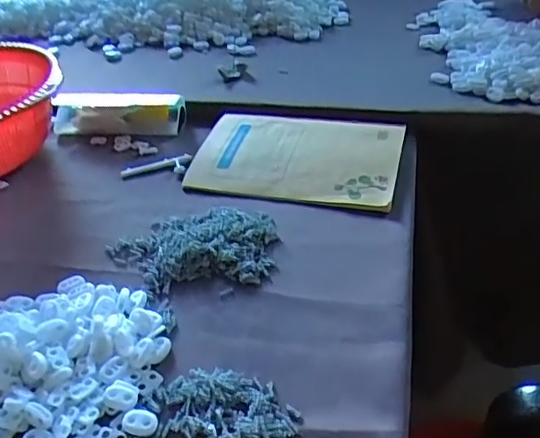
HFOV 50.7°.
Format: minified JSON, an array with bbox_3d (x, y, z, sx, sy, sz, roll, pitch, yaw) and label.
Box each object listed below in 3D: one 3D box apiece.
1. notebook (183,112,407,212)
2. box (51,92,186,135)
[{"bbox_3d":[0.029,-0.066,0.583,0.200,0.014,0.143,6,39,15],"label":"notebook"},{"bbox_3d":[-0.181,-0.125,0.669,0.154,0.038,0.041,0,38,8],"label":"box"}]

